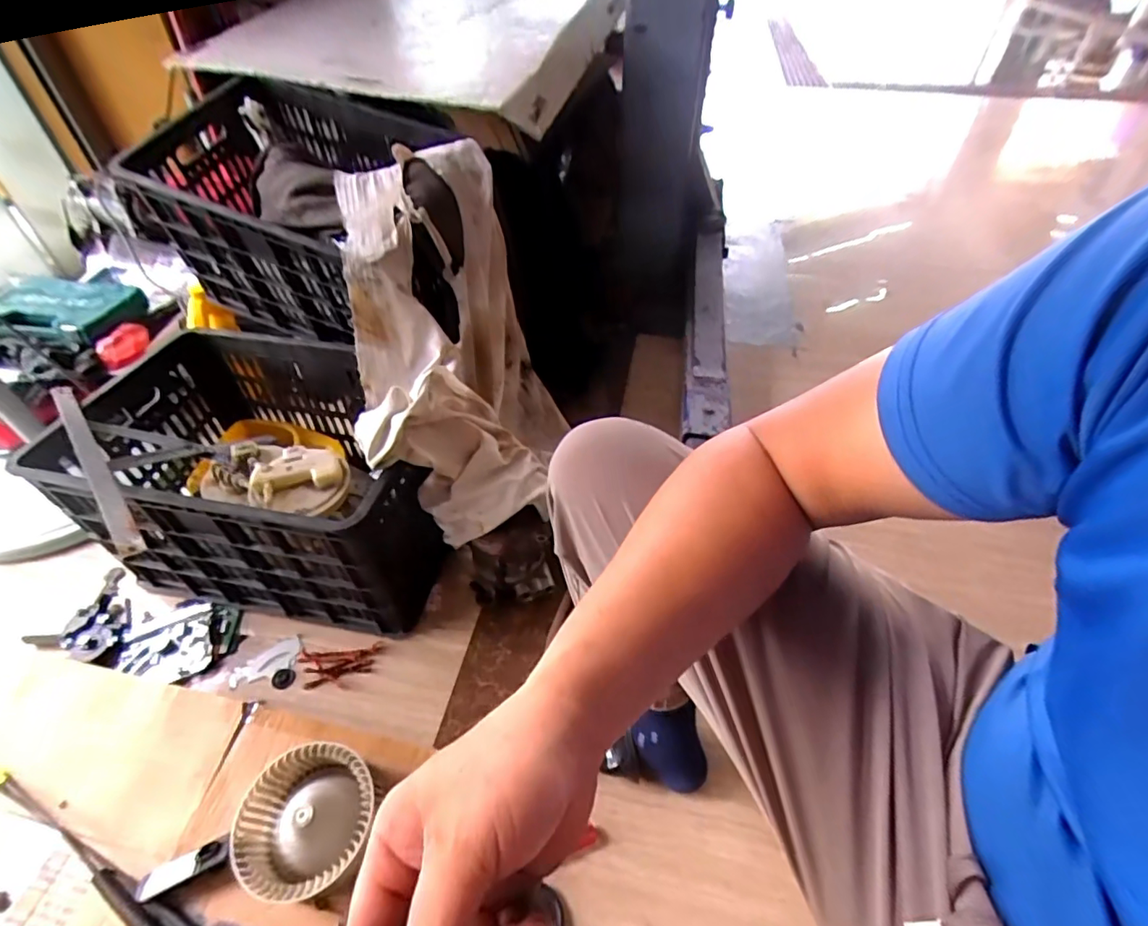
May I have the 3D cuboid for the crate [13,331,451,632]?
[{"bbox_3d":[-0.458,0.018,0.855,0.516,0.287,0.349,7,49,6],"label":"crate"}]

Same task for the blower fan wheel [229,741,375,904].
[{"bbox_3d":[-0.297,0.404,0.607,0.134,0.074,0.140,0,46,0],"label":"blower fan wheel"}]

